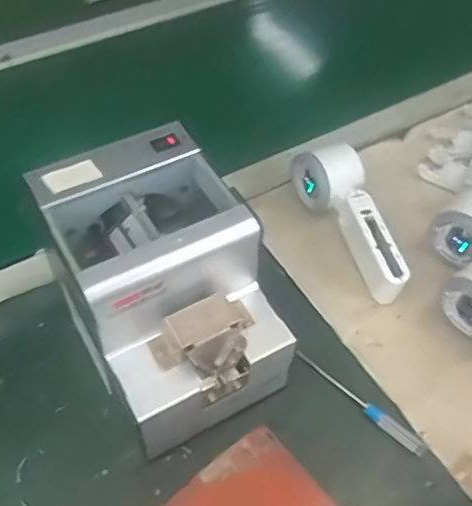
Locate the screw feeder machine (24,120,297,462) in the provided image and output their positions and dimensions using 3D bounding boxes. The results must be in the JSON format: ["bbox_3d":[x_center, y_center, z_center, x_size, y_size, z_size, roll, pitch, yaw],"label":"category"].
[{"bbox_3d":[-0.053,0.032,0.433,0.127,0.151,0.169,-24,56,-19],"label":"screw feeder machine"}]

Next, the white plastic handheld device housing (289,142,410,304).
[{"bbox_3d":[0.106,-0.032,0.549,0.062,0.055,0.166,-10,52,-9],"label":"white plastic handheld device housing"}]

